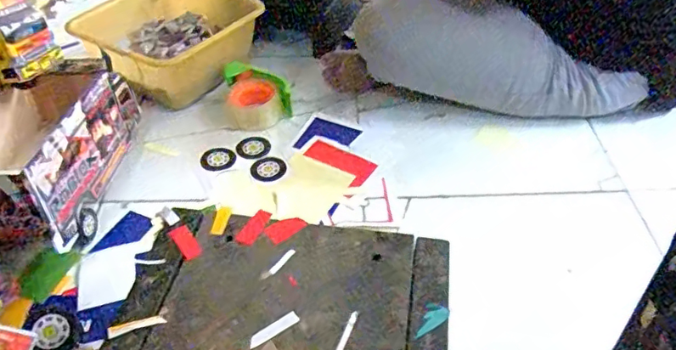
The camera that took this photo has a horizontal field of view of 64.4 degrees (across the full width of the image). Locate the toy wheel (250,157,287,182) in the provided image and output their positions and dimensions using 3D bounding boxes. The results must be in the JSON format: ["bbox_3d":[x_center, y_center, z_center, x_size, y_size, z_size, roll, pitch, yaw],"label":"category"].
[{"bbox_3d":[-0.113,-0.010,0.878,0.058,0.009,0.054,-1,45,1],"label":"toy wheel"}]

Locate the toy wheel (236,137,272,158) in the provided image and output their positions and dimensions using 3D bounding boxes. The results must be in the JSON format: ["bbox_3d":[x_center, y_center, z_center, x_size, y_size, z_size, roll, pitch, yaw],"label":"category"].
[{"bbox_3d":[-0.144,-0.047,0.919,0.056,0.010,0.049,-20,47,-17],"label":"toy wheel"}]

